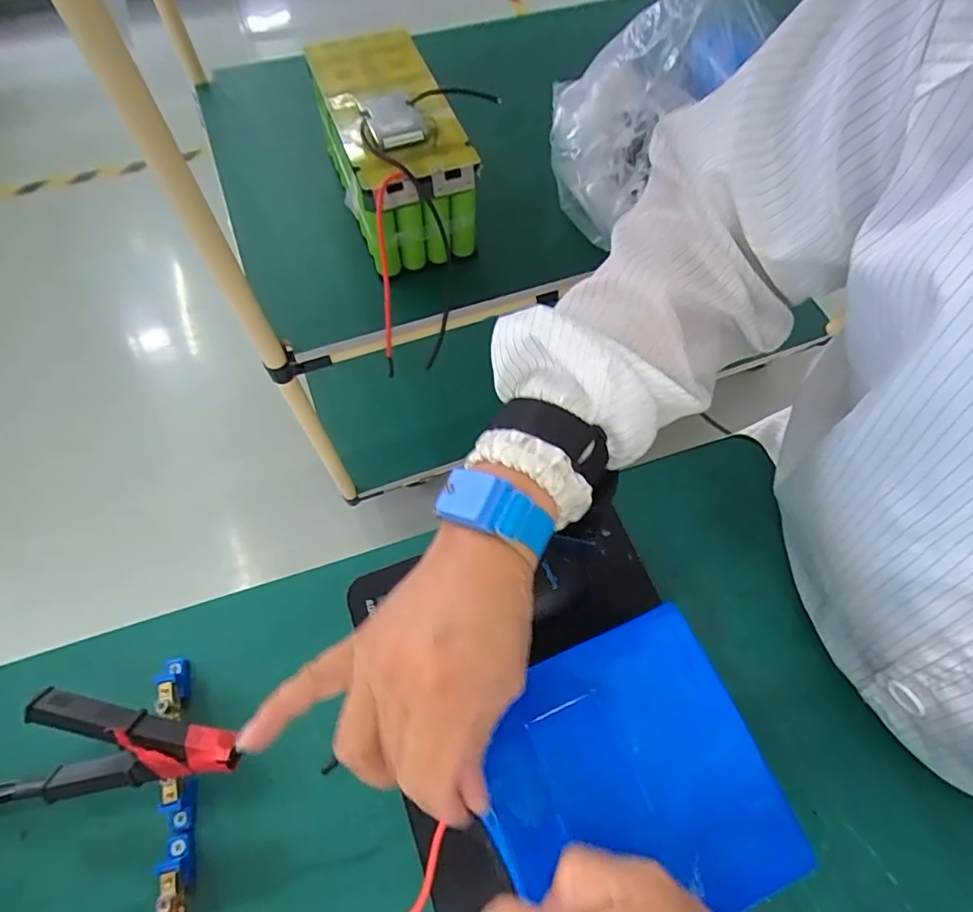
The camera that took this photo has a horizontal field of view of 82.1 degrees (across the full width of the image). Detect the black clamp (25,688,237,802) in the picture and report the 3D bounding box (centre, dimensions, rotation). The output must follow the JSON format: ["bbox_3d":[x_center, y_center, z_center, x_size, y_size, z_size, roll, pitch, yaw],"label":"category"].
[{"bbox_3d":[-0.199,0.166,0.330,0.111,0.055,0.053,-4,65,-4],"label":"black clamp"}]

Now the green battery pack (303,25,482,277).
[{"bbox_3d":[-0.124,-0.400,0.739,0.152,0.152,0.281,-18,67,-10],"label":"green battery pack"}]

